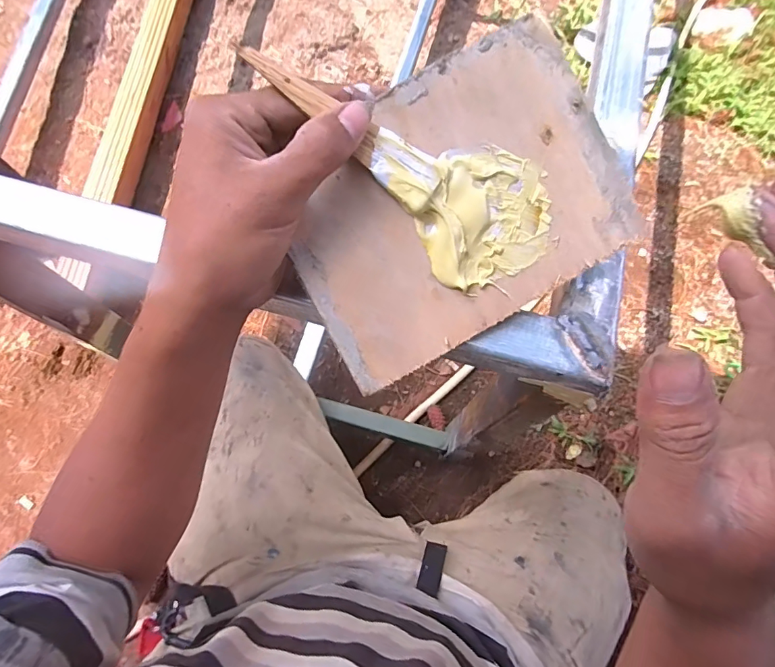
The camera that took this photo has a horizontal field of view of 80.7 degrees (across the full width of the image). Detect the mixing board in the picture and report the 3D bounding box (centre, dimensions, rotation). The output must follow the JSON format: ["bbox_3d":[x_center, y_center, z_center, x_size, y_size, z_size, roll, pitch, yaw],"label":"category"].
[{"bbox_3d":[0.035,-0.065,0.242,0.176,0.005,0.129,-31,101,0],"label":"mixing board"}]

